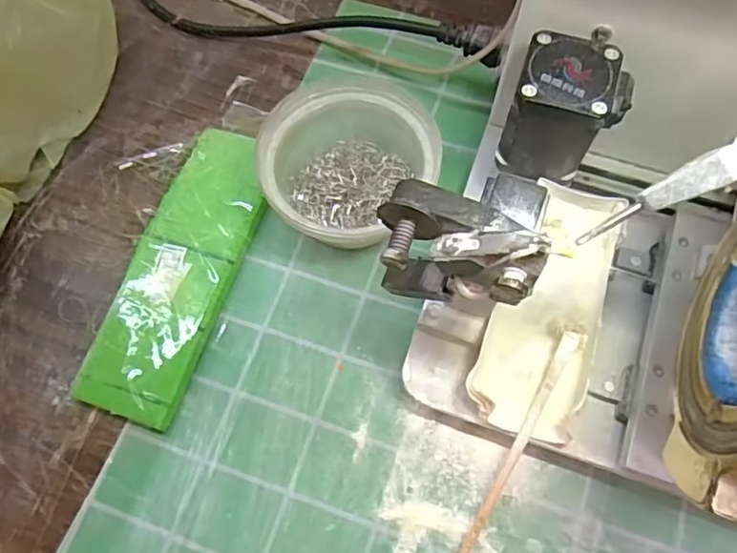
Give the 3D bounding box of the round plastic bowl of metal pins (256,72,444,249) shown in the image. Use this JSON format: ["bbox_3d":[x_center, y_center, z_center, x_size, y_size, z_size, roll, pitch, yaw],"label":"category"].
[{"bbox_3d":[-0.012,-0.064,0.343,0.101,0.054,0.091,-38,72,-14],"label":"round plastic bowl of metal pins"}]

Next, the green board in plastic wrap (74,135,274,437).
[{"bbox_3d":[-0.107,-0.006,0.342,0.059,0.016,0.178,17,69,8],"label":"green board in plastic wrap"}]

